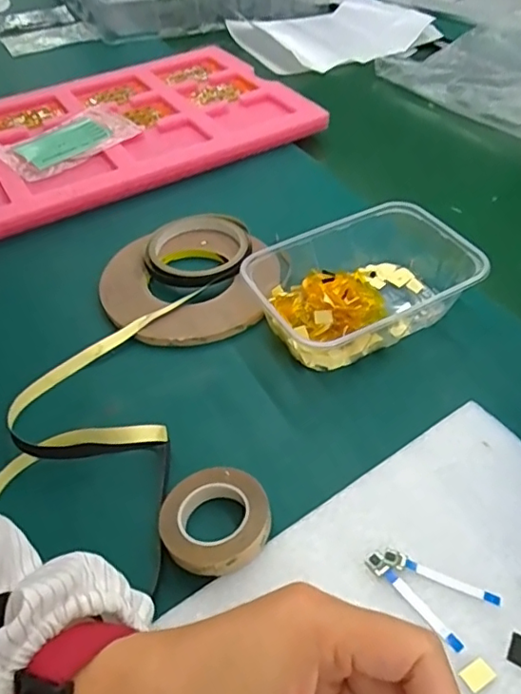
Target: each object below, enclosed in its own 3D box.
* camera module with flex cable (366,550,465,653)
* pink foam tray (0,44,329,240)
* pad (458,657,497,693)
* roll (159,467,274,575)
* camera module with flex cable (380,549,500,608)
[{"bbox_3d":[0.079,0.132,0.289,0.009,0.005,0.059,-30,51,-23],"label":"camera module with flex cable"},{"bbox_3d":[-0.207,-0.259,0.662,0.470,0.026,0.292,-24,49,-19],"label":"pink foam tray"},{"bbox_3d":[0.103,0.155,0.263,0.015,0.004,0.010,-23,49,-18],"label":"pad"},{"bbox_3d":[-0.025,0.099,0.321,0.060,0.017,0.063,-2,46,2],"label":"roll"},{"bbox_3d":[0.095,0.121,0.295,0.060,0.004,0.008,16,49,18],"label":"camera module with flex cable"}]

